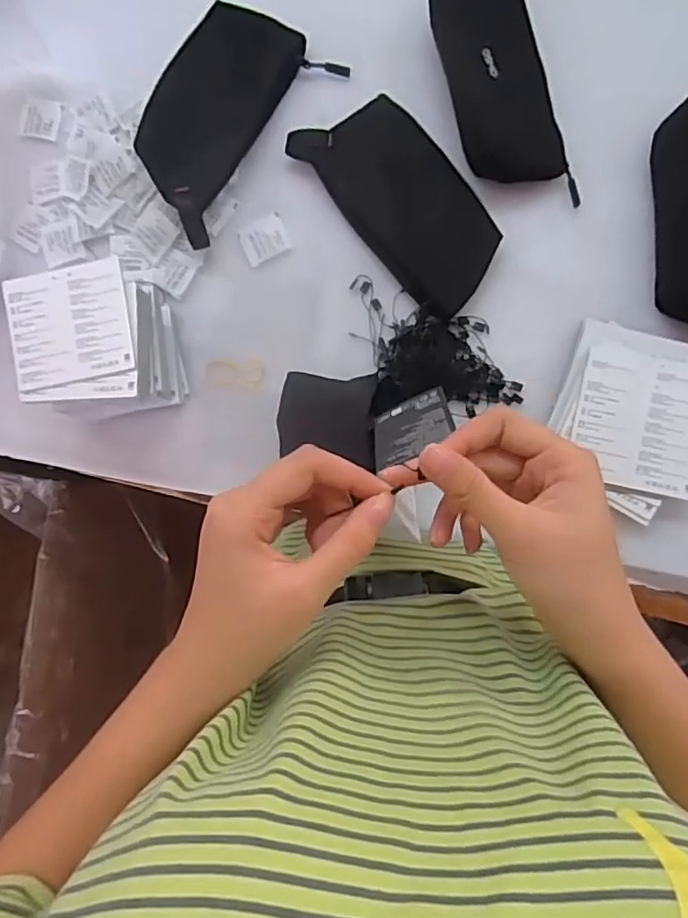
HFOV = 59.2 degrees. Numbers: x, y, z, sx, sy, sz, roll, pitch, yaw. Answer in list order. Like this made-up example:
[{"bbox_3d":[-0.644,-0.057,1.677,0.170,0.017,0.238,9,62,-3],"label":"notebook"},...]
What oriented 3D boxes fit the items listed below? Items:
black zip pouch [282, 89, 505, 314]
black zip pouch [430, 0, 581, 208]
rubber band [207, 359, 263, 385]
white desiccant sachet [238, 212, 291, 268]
[{"bbox_3d":[0.051,-0.229,0.531,0.093,0.028,0.207,-40,84,3],"label":"black zip pouch"},{"bbox_3d":[0.132,-0.333,0.518,0.086,0.049,0.236,-15,86,6],"label":"black zip pouch"},{"bbox_3d":[-0.100,-0.081,0.559,0.055,0.004,0.023,-2,87,7],"label":"rubber band"},{"bbox_3d":[-0.072,-0.202,0.557,0.042,0.004,0.035,-25,85,5],"label":"white desiccant sachet"}]

